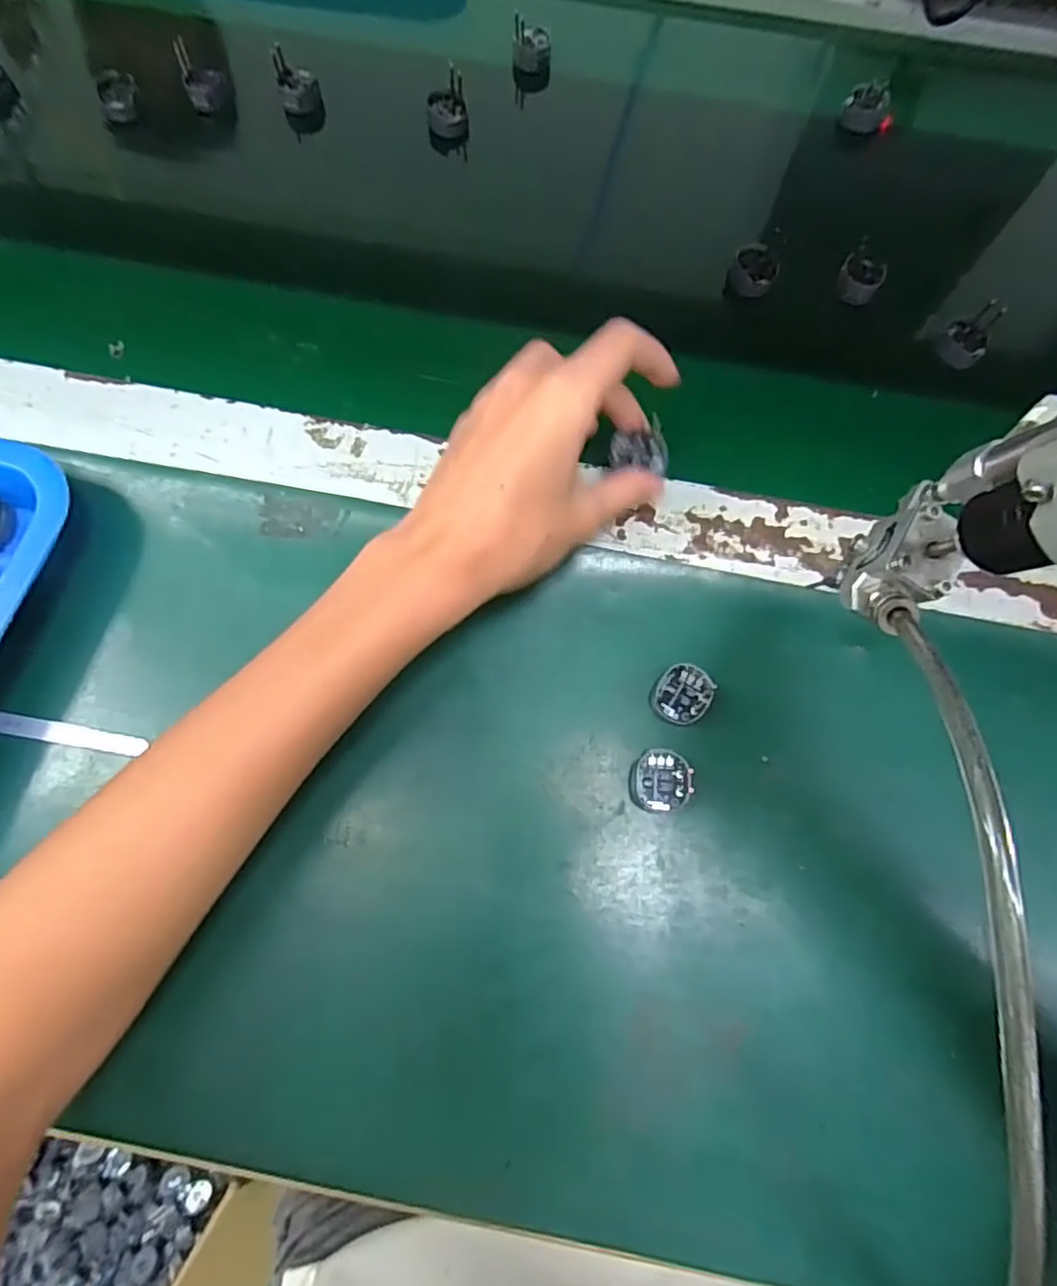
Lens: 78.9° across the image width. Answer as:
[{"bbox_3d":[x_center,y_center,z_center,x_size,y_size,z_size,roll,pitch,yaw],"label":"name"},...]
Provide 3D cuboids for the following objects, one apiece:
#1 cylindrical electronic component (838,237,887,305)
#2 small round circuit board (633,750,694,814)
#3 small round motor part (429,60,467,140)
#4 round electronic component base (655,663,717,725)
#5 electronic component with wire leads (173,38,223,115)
[{"bbox_3d":[0.204,-0.225,0.391,0.025,0.020,0.031,34,75,8],"label":"cylindrical electronic component"},{"bbox_3d":[0.062,0.064,0.297,0.027,0.008,0.027,0,73,-2],"label":"small round circuit board"},{"bbox_3d":[-0.054,-0.357,0.424,0.025,0.030,0.021,-5,73,-3],"label":"small round motor part"},{"bbox_3d":[0.075,0.025,0.307,0.025,0.009,0.029,18,73,4],"label":"round electronic component base"},{"bbox_3d":[-0.215,-0.374,0.419,0.023,0.033,0.027,-19,75,-7],"label":"electronic component with wire leads"}]

